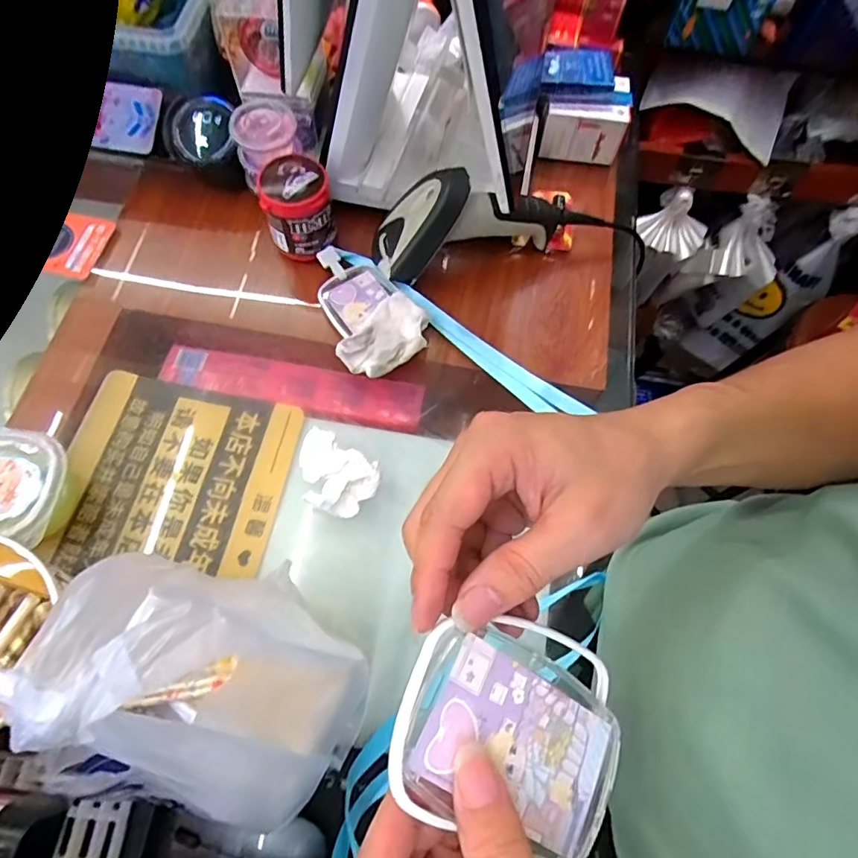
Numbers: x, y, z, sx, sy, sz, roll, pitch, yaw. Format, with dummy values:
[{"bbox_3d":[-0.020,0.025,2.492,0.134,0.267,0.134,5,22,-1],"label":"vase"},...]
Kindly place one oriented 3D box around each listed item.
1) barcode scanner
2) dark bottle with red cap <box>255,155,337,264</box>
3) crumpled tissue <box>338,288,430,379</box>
[{"bbox_3d":[0.037,-0.208,0.513,0.177,0.103,0.064,-20,69,-11],"label":"barcode scanner"},{"bbox_3d":[-0.127,-0.216,0.519,0.063,0.077,0.061,1,67,-2],"label":"dark bottle with red cap"},{"bbox_3d":[-0.039,-0.083,0.492,0.066,0.027,0.085,26,68,8],"label":"crumpled tissue"}]

